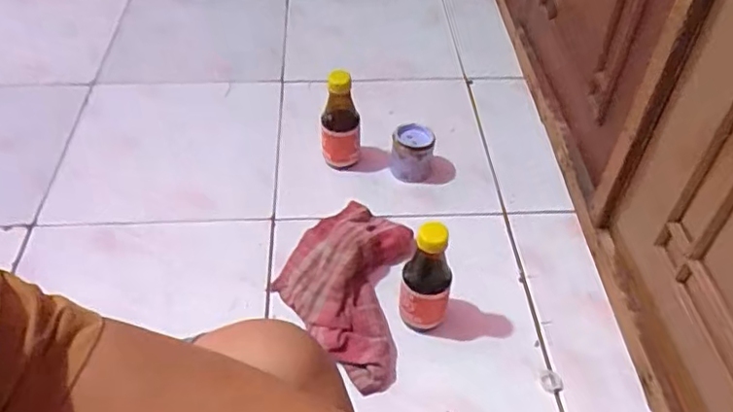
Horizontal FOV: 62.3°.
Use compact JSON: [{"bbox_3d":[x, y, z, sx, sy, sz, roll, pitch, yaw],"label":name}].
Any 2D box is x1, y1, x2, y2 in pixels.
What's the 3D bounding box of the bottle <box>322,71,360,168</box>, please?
[{"bbox_3d":[-0.034,-0.109,0.810,0.053,0.133,0.046,4,46,0],"label":"bottle"}]

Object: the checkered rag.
[{"bbox_3d":[-0.028,0.077,0.694,0.150,0.037,0.253,9,46,4],"label":"checkered rag"}]

